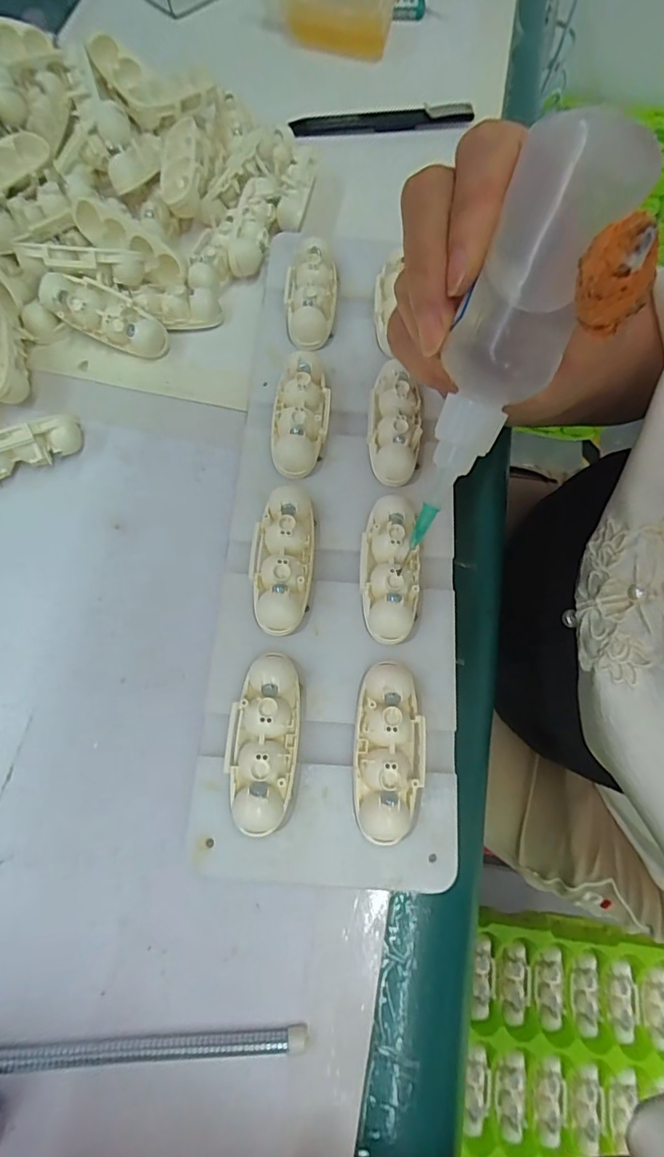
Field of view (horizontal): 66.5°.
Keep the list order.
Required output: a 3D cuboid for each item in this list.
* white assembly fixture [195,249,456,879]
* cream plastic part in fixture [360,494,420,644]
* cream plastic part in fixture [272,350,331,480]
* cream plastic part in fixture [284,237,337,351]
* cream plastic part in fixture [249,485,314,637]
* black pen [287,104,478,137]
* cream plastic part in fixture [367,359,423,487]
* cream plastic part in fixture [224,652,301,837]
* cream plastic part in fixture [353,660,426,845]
[{"bbox_3d":[0.002,-0.038,0.225,0.095,0.020,0.304,2,71,-1],"label":"white assembly fixture"},{"bbox_3d":[0.025,-0.005,0.213,0.023,0.015,0.061,6,71,-2],"label":"cream plastic part in fixture"},{"bbox_3d":[-0.014,-0.075,0.235,0.025,0.016,0.059,4,71,-3],"label":"cream plastic part in fixture"},{"bbox_3d":[-0.011,-0.146,0.260,0.026,0.018,0.061,2,71,-3],"label":"cream plastic part in fixture"},{"bbox_3d":[-0.021,-0.008,0.213,0.024,0.018,0.061,5,71,-3],"label":"cream plastic part in fixture"},{"bbox_3d":[0.034,-0.308,0.338,0.122,0.013,0.010,-9,72,-7],"label":"black pen"},{"bbox_3d":[0.029,-0.073,0.235,0.024,0.016,0.058,7,71,-2],"label":"cream plastic part in fixture"},{"bbox_3d":[-0.026,0.059,0.188,0.025,0.013,0.062,4,71,-3],"label":"cream plastic part in fixture"},{"bbox_3d":[0.021,0.063,0.190,0.025,0.018,0.062,6,71,-2],"label":"cream plastic part in fixture"}]

